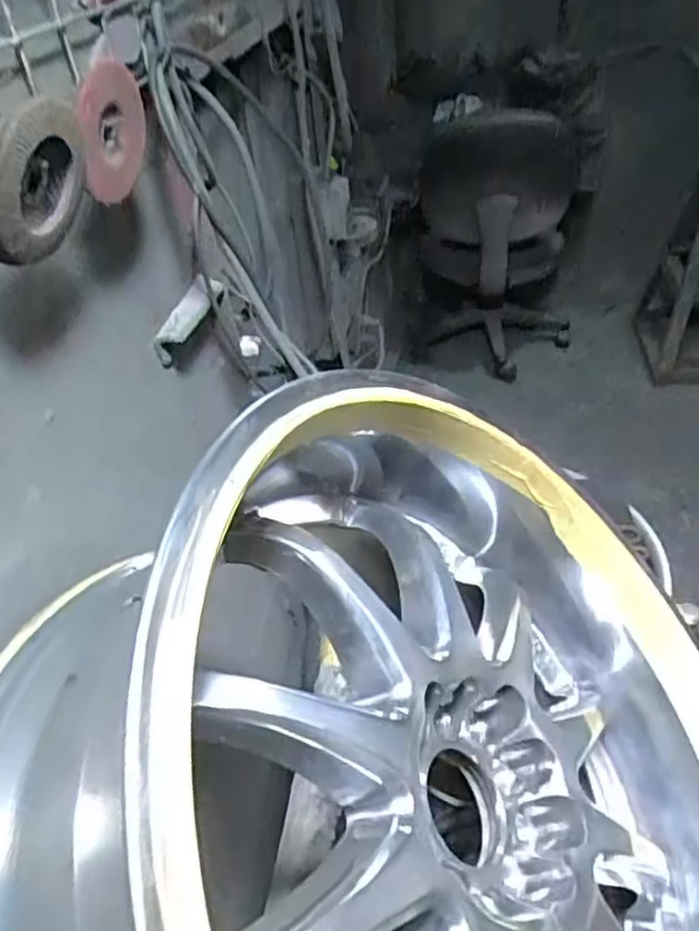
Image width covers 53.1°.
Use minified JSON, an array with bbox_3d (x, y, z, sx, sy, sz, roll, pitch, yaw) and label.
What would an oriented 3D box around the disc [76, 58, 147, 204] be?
[{"bbox_3d":[-0.175,-0.243,0.517,0.012,0.097,0.107,15,51,3],"label":"disc"}]

